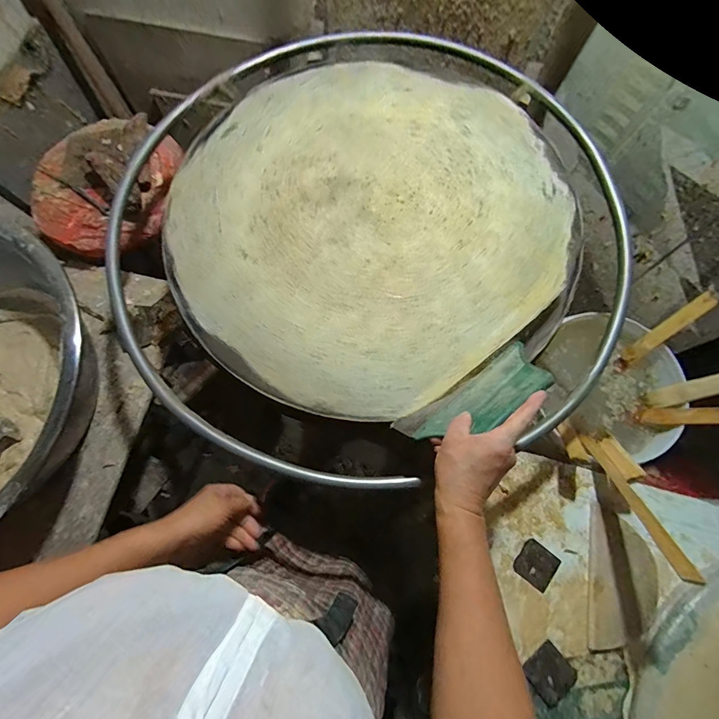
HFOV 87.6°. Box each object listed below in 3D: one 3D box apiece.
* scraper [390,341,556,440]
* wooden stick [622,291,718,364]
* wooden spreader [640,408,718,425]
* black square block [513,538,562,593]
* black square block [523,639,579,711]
[{"bbox_3d":[0.137,0.054,0.453,0.184,0.093,0.011,-34,112,2],"label":"scraper"},{"bbox_3d":[0.568,-0.053,0.696,0.010,0.169,0.033,11,45,-24],"label":"wooden stick"},{"bbox_3d":[0.577,0.101,0.675,0.011,0.116,0.031,20,70,-36],"label":"wooden spreader"},{"bbox_3d":[0.296,0.342,0.623,0.065,0.007,0.060,36,77,11],"label":"black square block"},{"bbox_3d":[0.293,0.482,0.572,0.065,0.011,0.065,-36,75,-9],"label":"black square block"}]

